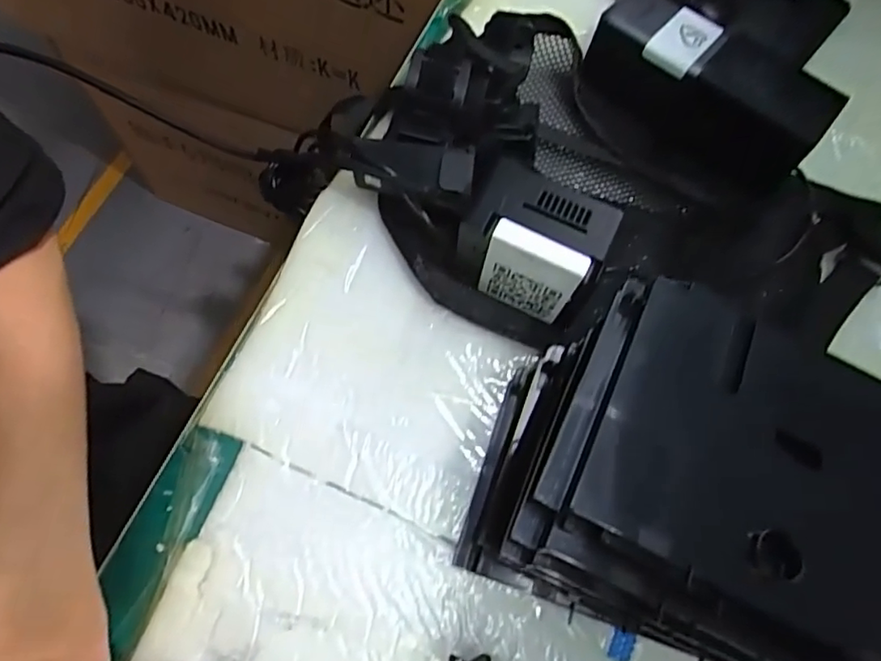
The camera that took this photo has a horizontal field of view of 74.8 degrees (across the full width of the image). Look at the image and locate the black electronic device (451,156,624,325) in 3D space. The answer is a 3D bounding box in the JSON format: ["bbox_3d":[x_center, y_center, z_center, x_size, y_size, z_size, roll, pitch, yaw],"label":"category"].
[{"bbox_3d":[0.050,-0.047,0.326,0.072,0.075,0.044,27,72,7],"label":"black electronic device"}]

